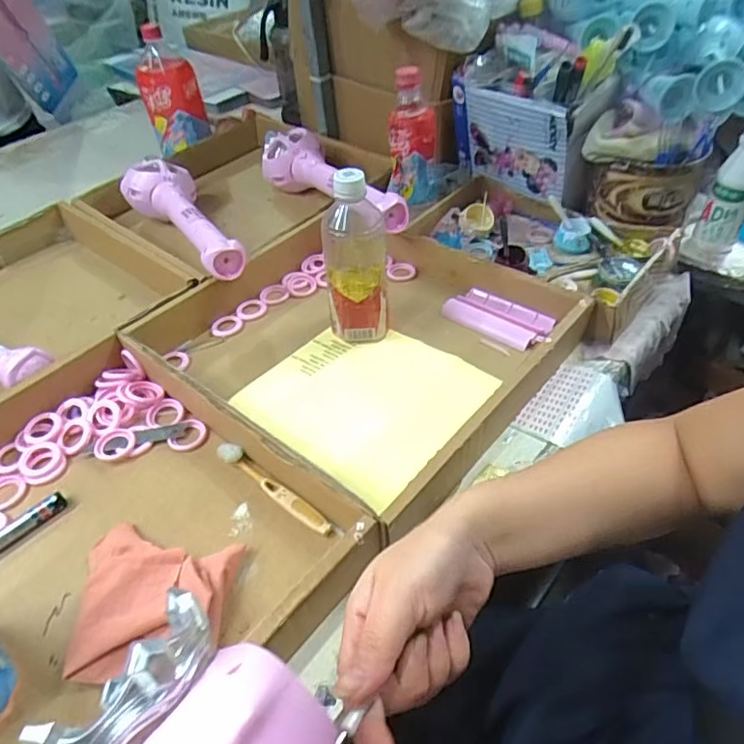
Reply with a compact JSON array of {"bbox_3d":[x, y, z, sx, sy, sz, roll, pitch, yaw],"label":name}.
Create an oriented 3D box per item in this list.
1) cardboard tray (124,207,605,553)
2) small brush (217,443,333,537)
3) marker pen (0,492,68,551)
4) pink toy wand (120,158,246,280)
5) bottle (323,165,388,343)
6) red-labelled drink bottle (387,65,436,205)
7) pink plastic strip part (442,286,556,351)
[{"bbox_3d":[-0.020,-0.051,0.611,0.397,0.057,0.357,30,54,29],"label":"cardboard tray"},{"bbox_3d":[-0.089,0.102,0.486,0.138,0.011,0.017,30,54,29],"label":"small brush"},{"bbox_3d":[-0.313,0.141,0.465,0.019,0.013,0.108,32,55,30],"label":"marker pen"},{"bbox_3d":[-0.256,-0.195,0.743,0.099,0.089,0.320,-23,48,-18],"label":"pink toy wand"},{"bbox_3d":[-0.015,-0.116,0.582,0.069,0.184,0.059,-6,45,-2],"label":"bottle"},{"bbox_3d":[0.055,-0.303,0.728,0.064,0.165,0.075,3,46,7],"label":"red-labelled drink bottle"},{"bbox_3d":[0.148,-0.064,0.637,0.124,0.016,0.059,30,54,29],"label":"pink plastic strip part"}]

